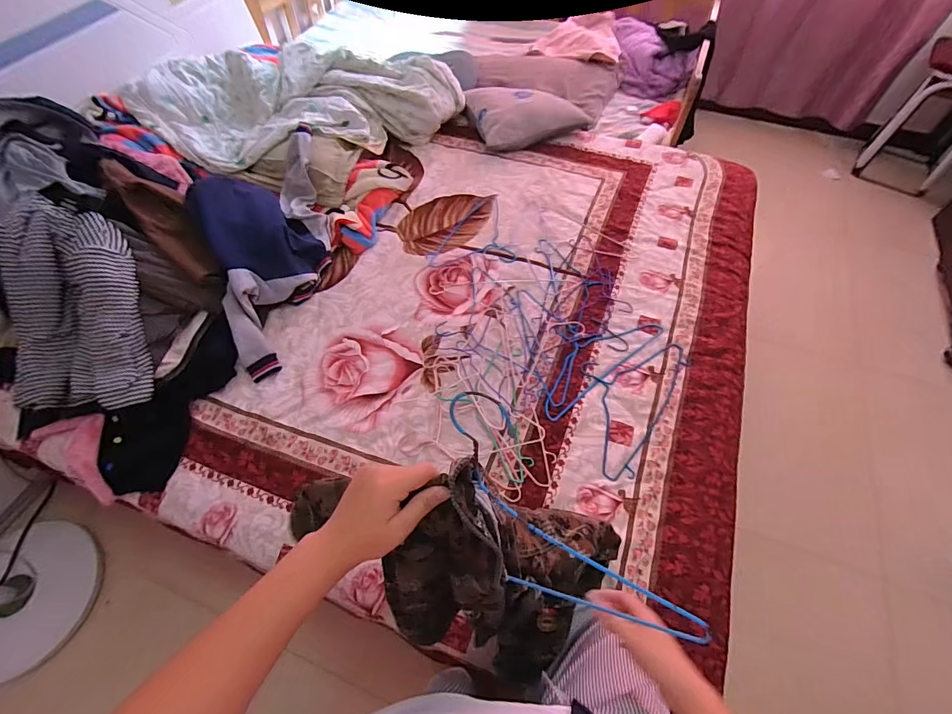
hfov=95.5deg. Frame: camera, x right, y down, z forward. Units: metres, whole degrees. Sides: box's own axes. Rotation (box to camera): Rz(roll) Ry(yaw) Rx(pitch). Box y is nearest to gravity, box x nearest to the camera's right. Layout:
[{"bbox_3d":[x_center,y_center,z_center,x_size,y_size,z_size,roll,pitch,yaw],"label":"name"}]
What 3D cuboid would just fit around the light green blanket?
[{"bbox_3d":[-0.614,-0.905,1.544,1.119,0.201,0.594,-7,58,-4],"label":"light green blanket"}]

